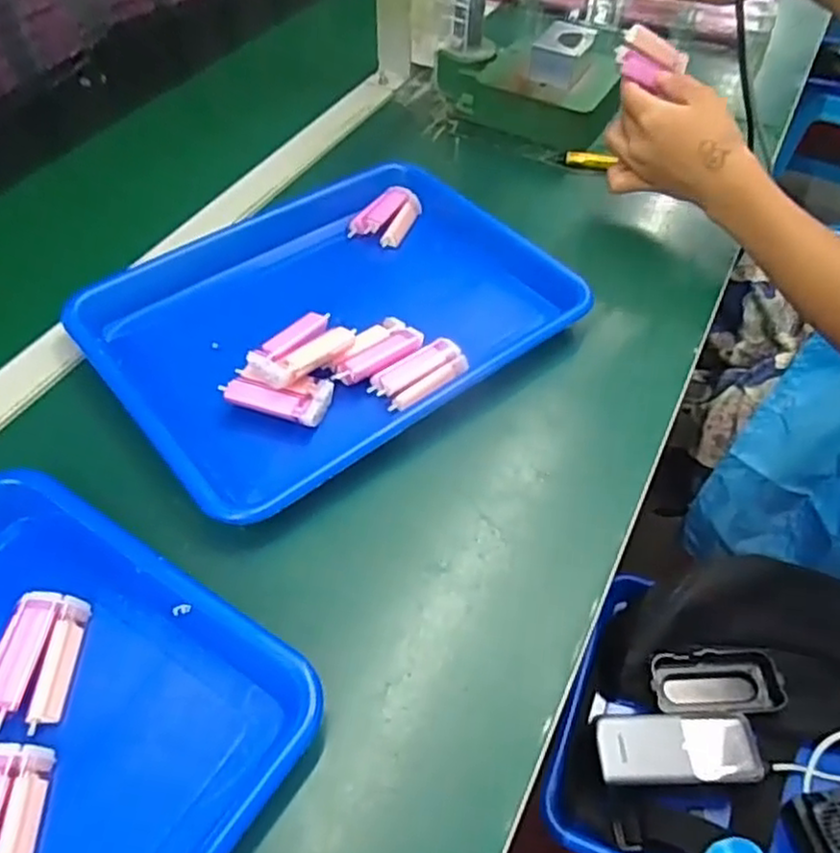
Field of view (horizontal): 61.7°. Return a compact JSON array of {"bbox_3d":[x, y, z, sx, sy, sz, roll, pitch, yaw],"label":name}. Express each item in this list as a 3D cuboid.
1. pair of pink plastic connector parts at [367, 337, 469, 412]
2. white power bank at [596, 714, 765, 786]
[{"bbox_3d":[0.001,-0.037,0.497,0.070,0.014,0.034,-27,56,-21],"label":"pair of pink plastic connector parts"},{"bbox_3d":[0.205,0.263,0.568,0.123,0.030,0.052,0,51,-1],"label":"white power bank"}]

